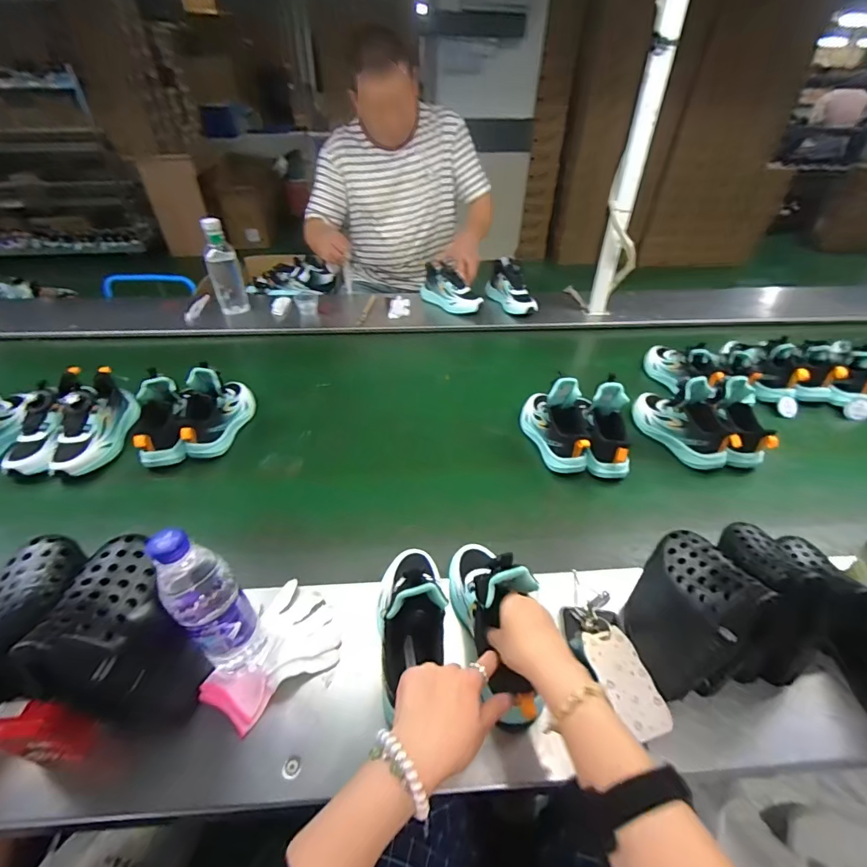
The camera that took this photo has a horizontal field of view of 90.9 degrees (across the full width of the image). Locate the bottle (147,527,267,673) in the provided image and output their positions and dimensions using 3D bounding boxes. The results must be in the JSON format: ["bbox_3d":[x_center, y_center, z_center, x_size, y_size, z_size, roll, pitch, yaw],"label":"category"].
[{"bbox_3d":[-0.228,0.180,0.441,0.052,0.221,0.061,30,48,29],"label":"bottle"}]

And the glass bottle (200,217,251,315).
[{"bbox_3d":[-0.563,-0.437,1.155,0.075,0.246,0.061,-16,44,-19],"label":"glass bottle"}]

